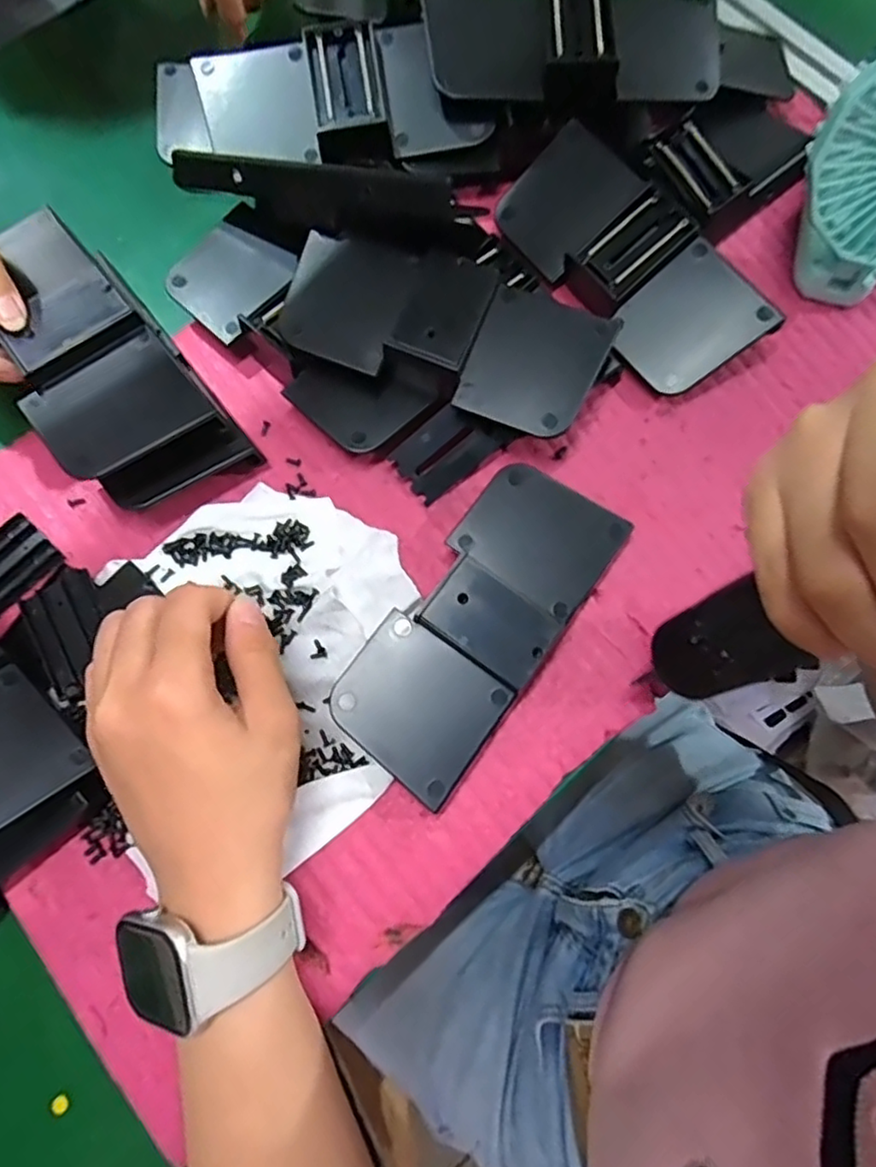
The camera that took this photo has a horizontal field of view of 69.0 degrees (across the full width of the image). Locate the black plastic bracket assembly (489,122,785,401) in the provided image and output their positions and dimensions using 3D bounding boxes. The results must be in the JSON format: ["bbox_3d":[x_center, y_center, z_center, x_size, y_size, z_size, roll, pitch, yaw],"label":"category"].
[{"bbox_3d":[0.102,-0.181,0.351,0.070,0.018,0.162,-40,80,10],"label":"black plastic bracket assembly"}]

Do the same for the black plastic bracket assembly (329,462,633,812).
[{"bbox_3d":[0.020,0.017,0.307,0.069,0.029,0.160,36,77,9],"label":"black plastic bracket assembly"}]

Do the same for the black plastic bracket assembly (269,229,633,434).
[{"bbox_3d":[0.003,-0.127,0.324,0.160,0.031,0.067,20,75,5],"label":"black plastic bracket assembly"}]

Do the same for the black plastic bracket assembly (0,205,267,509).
[{"bbox_3d":[-0.176,-0.113,0.325,0.079,0.058,0.166,-40,79,-10],"label":"black plastic bracket assembly"}]

